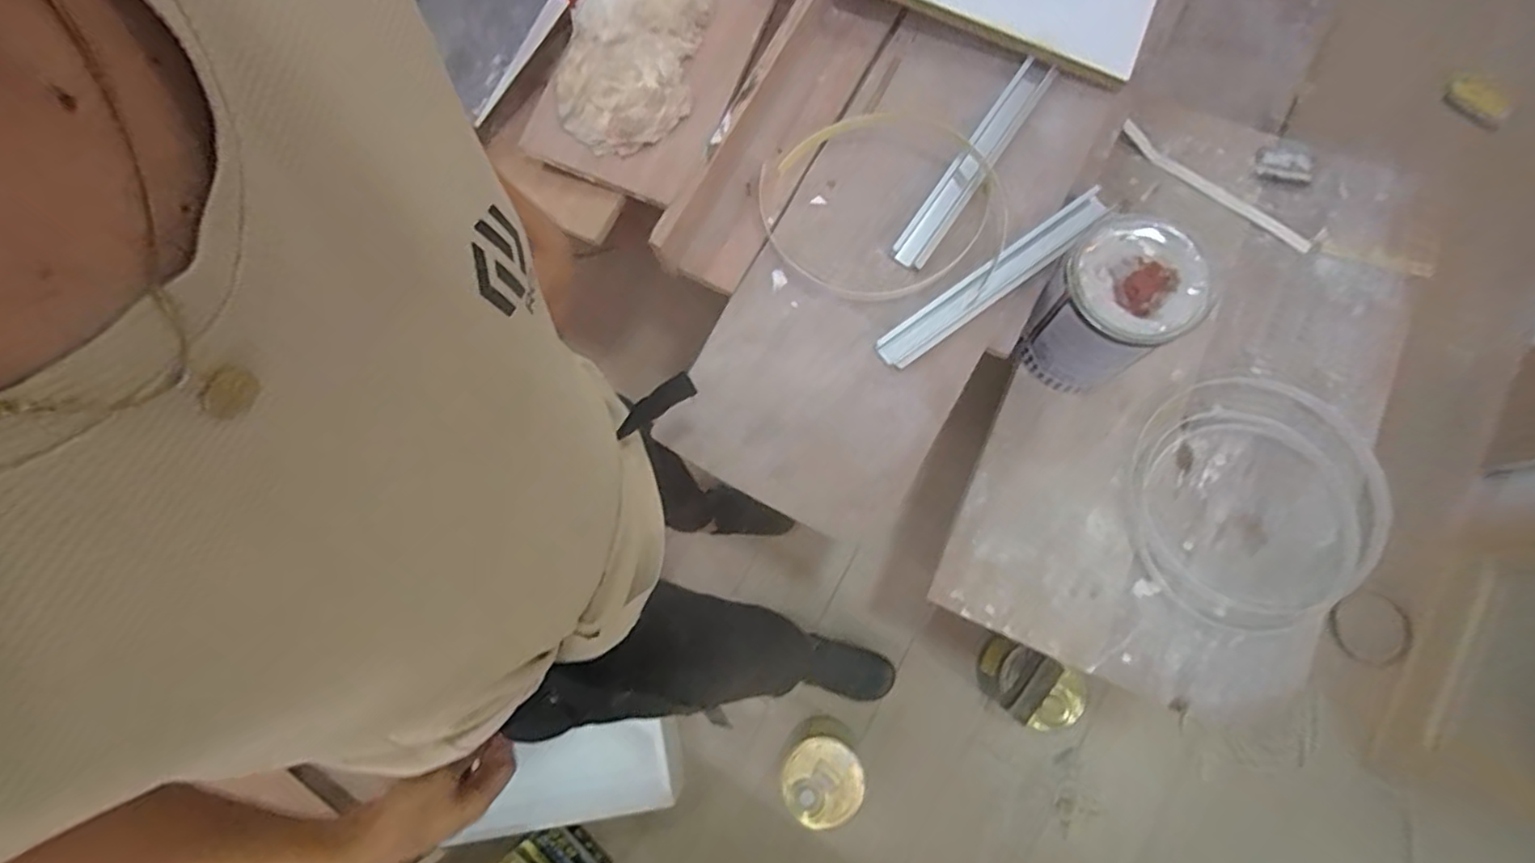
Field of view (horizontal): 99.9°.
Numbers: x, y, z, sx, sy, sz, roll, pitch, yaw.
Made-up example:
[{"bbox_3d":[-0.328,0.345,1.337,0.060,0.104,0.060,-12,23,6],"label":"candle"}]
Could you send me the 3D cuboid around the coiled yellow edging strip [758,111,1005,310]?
[{"bbox_3d":[0.149,-0.281,0.816,0.278,0.055,0.295,-29,77,-1],"label":"coiled yellow edging strip"}]

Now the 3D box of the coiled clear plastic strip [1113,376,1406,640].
[{"bbox_3d":[0.648,0.088,0.865,0.343,0.035,0.314,-30,77,-1],"label":"coiled clear plastic strip"}]

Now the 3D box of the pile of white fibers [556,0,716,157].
[{"bbox_3d":[-0.186,-0.503,0.870,0.178,0.043,0.267,11,79,8],"label":"pile of white fibers"}]

